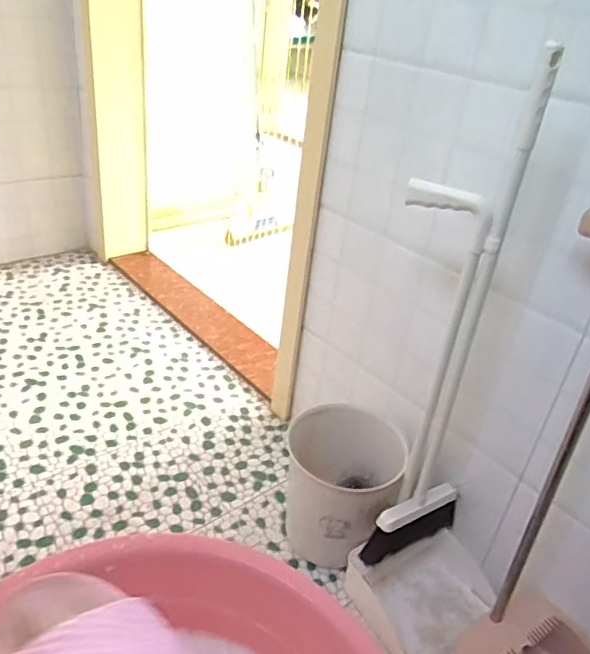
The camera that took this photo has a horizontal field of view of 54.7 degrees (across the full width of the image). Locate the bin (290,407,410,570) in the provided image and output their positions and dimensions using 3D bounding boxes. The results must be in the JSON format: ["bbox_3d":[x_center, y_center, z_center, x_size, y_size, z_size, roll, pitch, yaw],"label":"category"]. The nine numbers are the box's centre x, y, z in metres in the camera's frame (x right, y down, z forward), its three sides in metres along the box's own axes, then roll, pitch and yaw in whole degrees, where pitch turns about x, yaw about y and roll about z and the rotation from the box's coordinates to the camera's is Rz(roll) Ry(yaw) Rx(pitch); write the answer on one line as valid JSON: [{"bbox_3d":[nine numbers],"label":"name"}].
[{"bbox_3d":[0.096,0.307,1.128,0.215,0.248,0.218,19,33,17],"label":"bin"}]

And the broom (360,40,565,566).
[{"bbox_3d":[0.265,0.054,0.855,0.085,0.842,0.222,25,35,26],"label":"broom"}]

